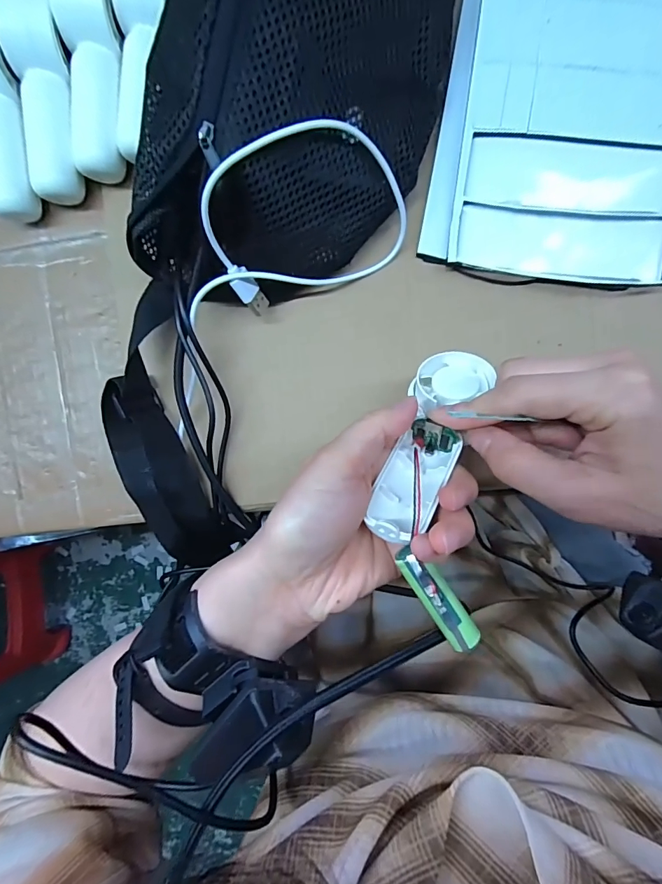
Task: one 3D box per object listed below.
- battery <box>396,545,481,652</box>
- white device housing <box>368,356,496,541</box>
[{"bbox_3d":[0.047,0.067,0.181,0.013,0.010,0.052,-32,89,5],"label":"battery"},{"bbox_3d":[0.050,-0.003,0.209,0.032,0.024,0.108,26,70,-1],"label":"white device housing"}]

